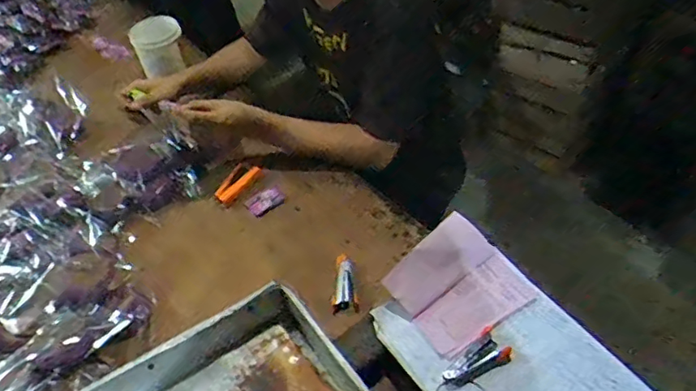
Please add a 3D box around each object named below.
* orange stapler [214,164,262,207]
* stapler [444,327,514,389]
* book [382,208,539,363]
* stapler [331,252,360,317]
[{"bbox_3d":[-0.206,-0.024,1.028,0.096,0.024,0.047,-44,55,-17],"label":"orange stapler"},{"bbox_3d":[0.165,0.211,0.697,0.097,0.017,0.049,-32,51,-25],"label":"stapler"},{"bbox_3d":[0.153,0.123,0.770,0.171,0.023,0.155,-32,74,-23],"label":"book"},{"bbox_3d":[-0.008,0.139,0.855,0.042,0.033,0.100,-8,44,-1],"label":"stapler"}]

